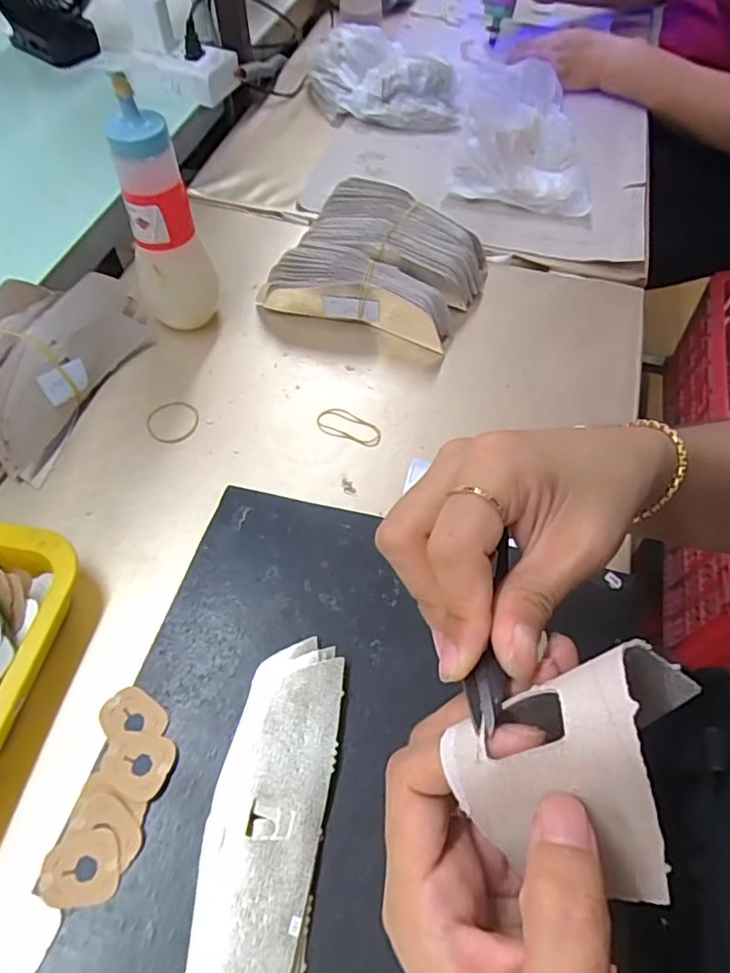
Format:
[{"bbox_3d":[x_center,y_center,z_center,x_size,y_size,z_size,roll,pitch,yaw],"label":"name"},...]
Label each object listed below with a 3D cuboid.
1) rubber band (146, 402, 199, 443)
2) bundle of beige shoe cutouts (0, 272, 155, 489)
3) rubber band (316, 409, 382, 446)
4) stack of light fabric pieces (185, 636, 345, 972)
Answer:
[{"bbox_3d":[-0.166,-0.057,0.500,0.044,0.004,0.045,-8,58,-8],"label":"rubber band"},{"bbox_3d":[-0.278,-0.104,0.486,0.097,0.070,0.205,18,58,9],"label":"bundle of beige shoe cutouts"},{"bbox_3d":[-0.013,-0.053,0.502,0.058,0.004,0.027,20,58,10],"label":"rubber band"},{"bbox_3d":[-0.053,0.181,0.319,0.061,0.013,0.190,8,57,2],"label":"stack of light fabric pieces"}]

